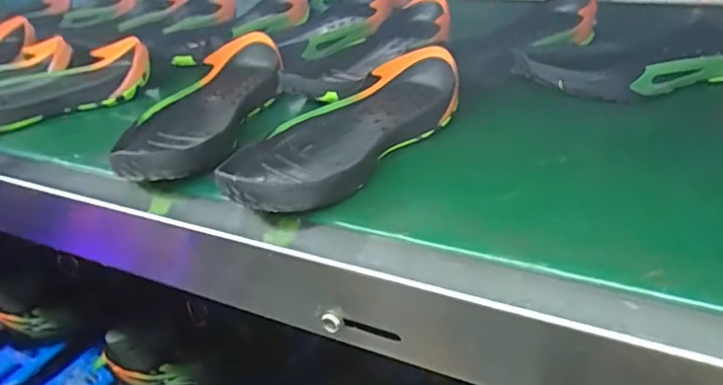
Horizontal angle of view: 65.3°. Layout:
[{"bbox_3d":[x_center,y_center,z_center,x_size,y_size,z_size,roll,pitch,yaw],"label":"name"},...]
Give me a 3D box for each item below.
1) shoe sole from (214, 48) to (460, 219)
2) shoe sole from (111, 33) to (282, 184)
[{"bbox_3d":[-0.016,-0.058,0.506,0.109,0.045,0.272,20,41,34],"label":"shoe sole"},{"bbox_3d":[-0.159,-0.094,0.577,0.111,0.043,0.278,6,35,18],"label":"shoe sole"}]

